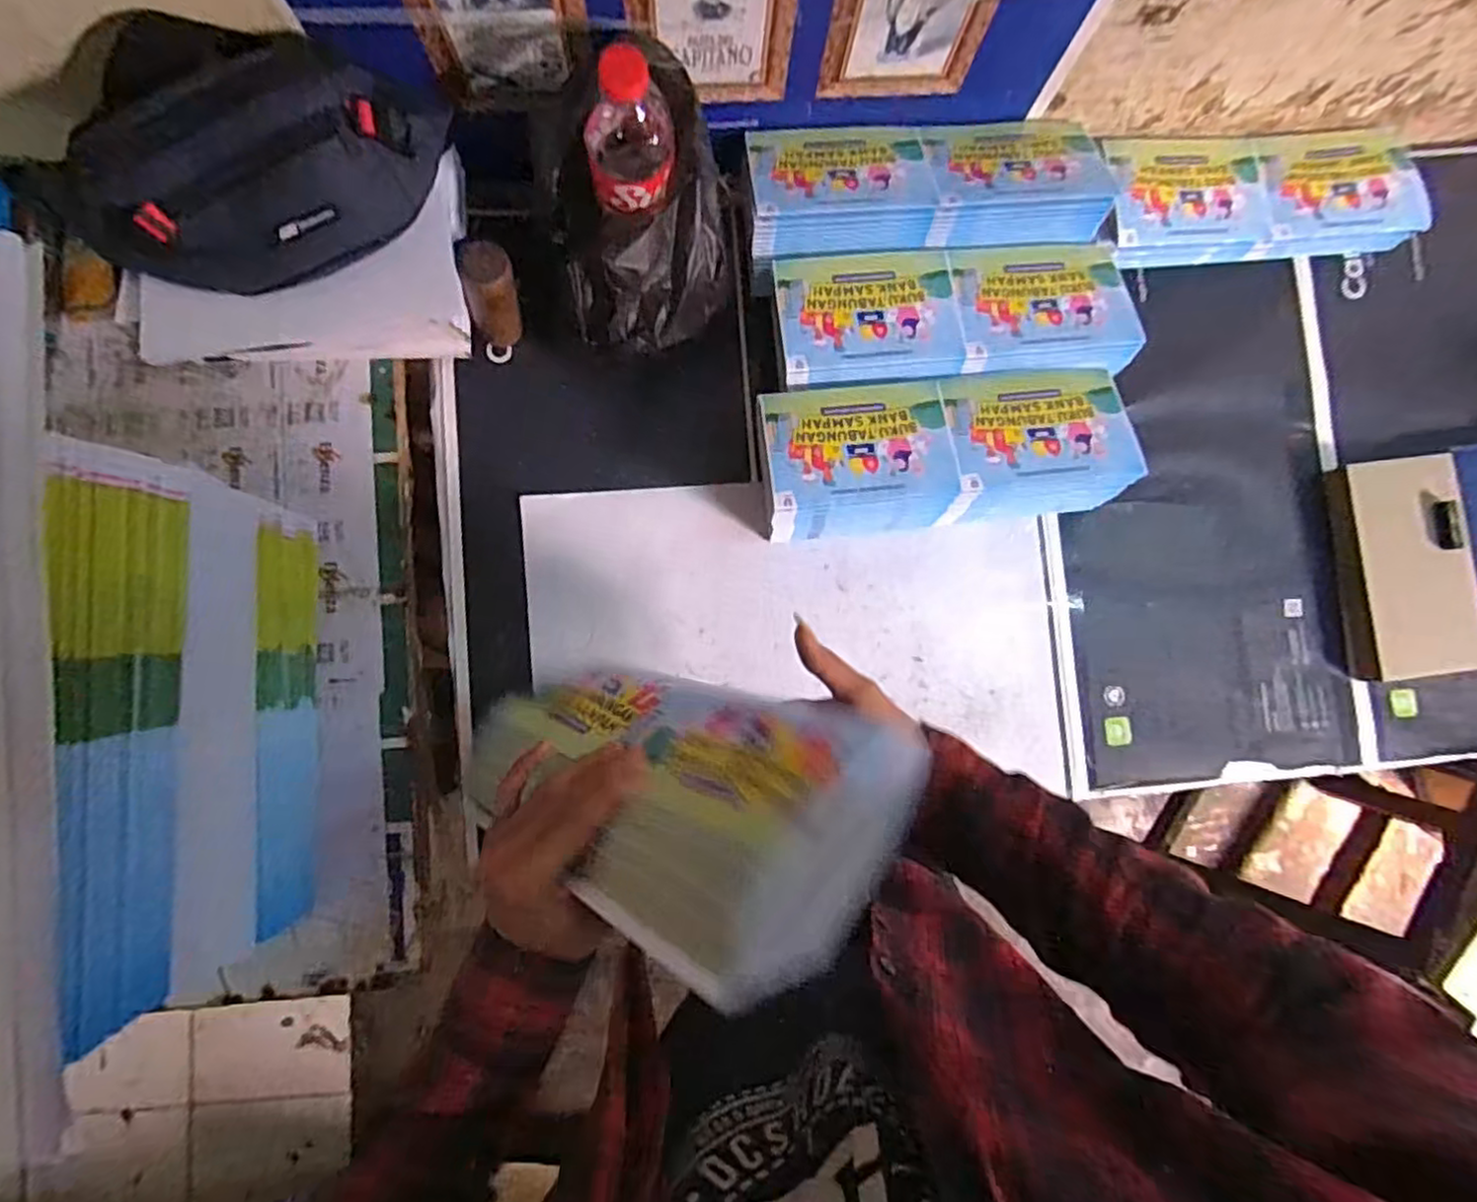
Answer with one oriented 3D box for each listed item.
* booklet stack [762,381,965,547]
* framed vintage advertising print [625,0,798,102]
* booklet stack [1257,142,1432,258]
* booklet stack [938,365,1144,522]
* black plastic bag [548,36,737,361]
[{"bbox_3d":[0.099,-0.121,0.597,0.153,0.085,0.116,-6,86,-3],"label":"booklet stack"},{"bbox_3d":[-0.019,-0.421,0.498,0.120,0.133,0.011,-2,86,-2],"label":"framed vintage advertising print"},{"bbox_3d":[0.576,-0.393,0.663,0.159,0.035,0.113,-7,86,-3],"label":"booklet stack"},{"bbox_3d":[0.251,-0.137,0.602,0.151,0.096,0.115,-6,86,-3],"label":"booklet stack"},{"bbox_3d":[-0.073,-0.301,0.537,0.137,0.190,0.174,7,86,-2],"label":"black plastic bag"}]

